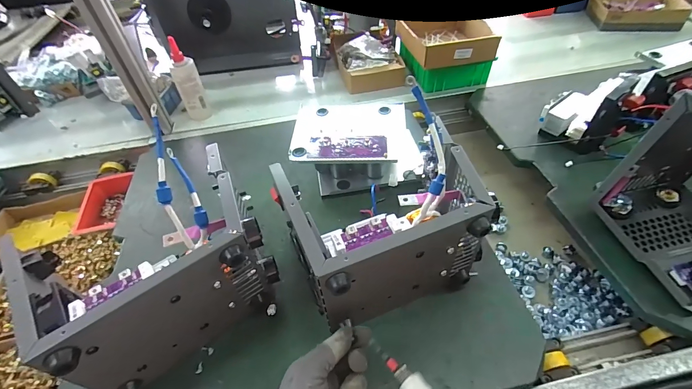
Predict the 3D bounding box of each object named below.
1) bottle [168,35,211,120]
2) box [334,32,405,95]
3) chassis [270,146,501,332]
[{"bbox_3d":[-0.345,-0.243,0.729,0.056,0.162,0.046,-24,51,-17],"label":"bottle"},{"bbox_3d":[0.054,-0.362,0.871,0.158,0.065,0.219,-7,48,-3],"label":"box"},{"bbox_3d":[0.046,0.046,0.432,0.217,0.142,0.167,-16,51,-10],"label":"chassis"}]

